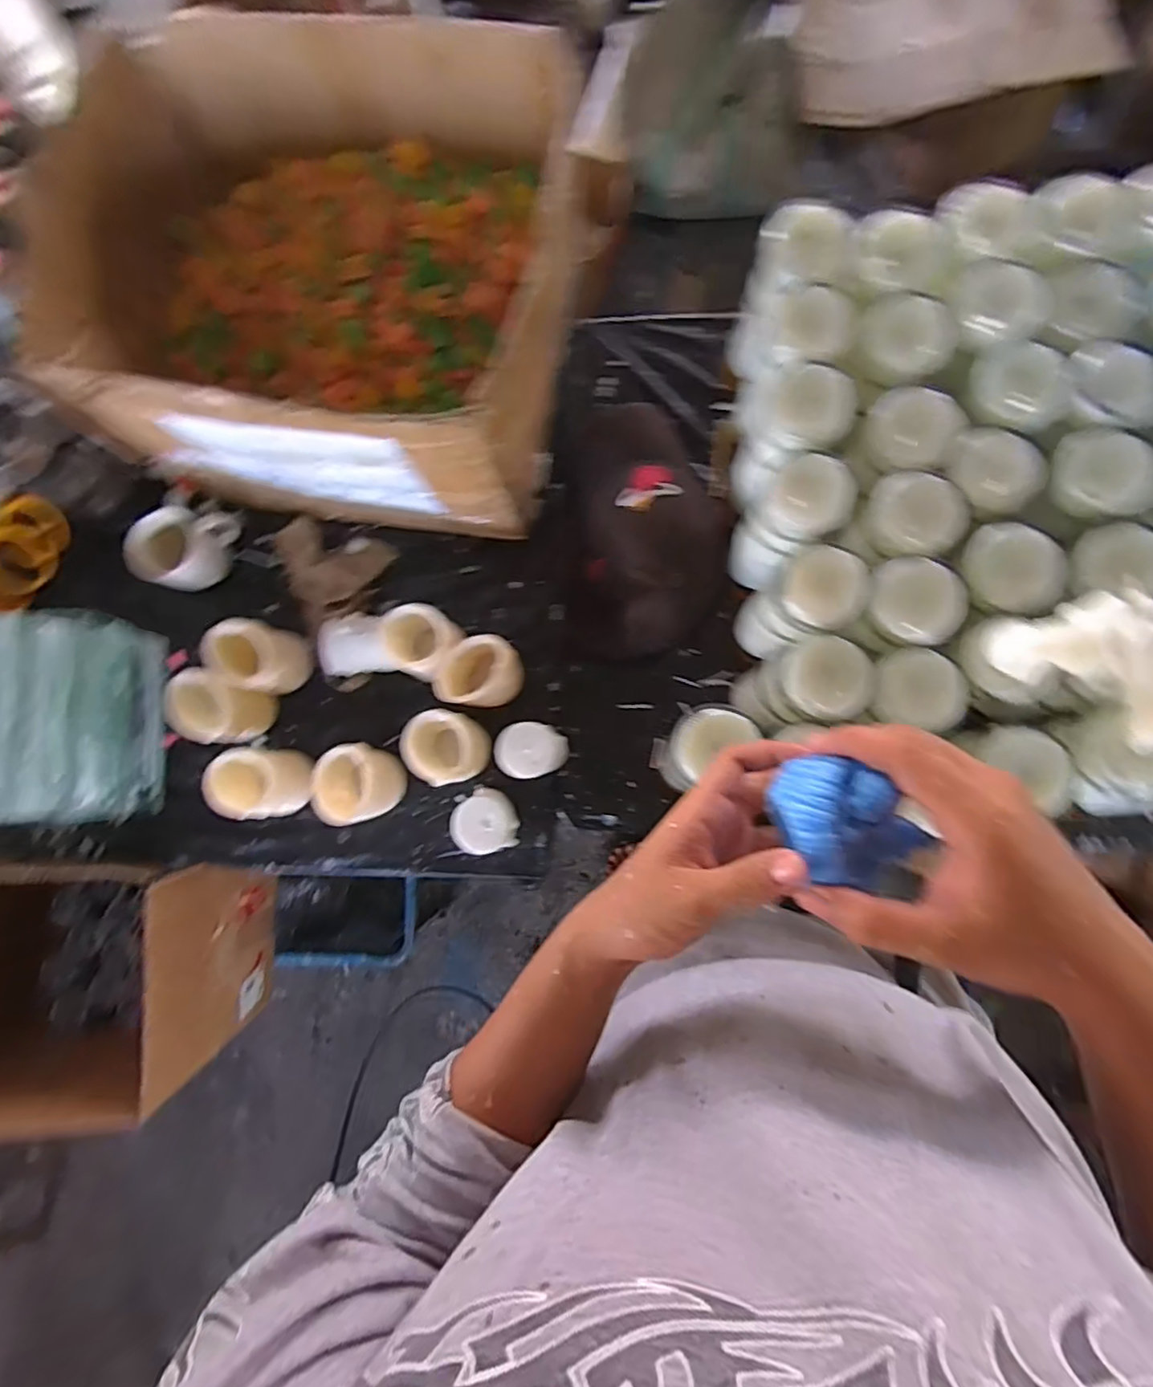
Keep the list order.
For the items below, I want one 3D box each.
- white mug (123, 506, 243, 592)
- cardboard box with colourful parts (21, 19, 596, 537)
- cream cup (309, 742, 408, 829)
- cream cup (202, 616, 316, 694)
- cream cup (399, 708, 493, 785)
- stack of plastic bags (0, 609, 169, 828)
[{"bbox_3d":[-0.439,-0.167,0.697,0.066,0.076,0.098,22,85,6],"label":"white mug"},{"bbox_3d":[-0.242,-0.401,0.626,0.472,0.231,0.401,16,85,6],"label":"cardboard box with colourful parts"},{"bbox_3d":[-0.228,0.094,0.654,0.070,0.085,0.079,-9,83,3],"label":"cream cup"},{"bbox_3d":[-0.346,-0.039,0.675,0.076,0.087,0.071,0,83,4],"label":"cream cup"},{"bbox_3d":[-0.131,0.057,0.659,0.069,0.100,0.072,0,83,4],"label":"cream cup"},{"bbox_3d":[-0.618,0.032,0.667,0.283,0.114,0.209,-2,83,4],"label":"stack of plastic bags"}]

